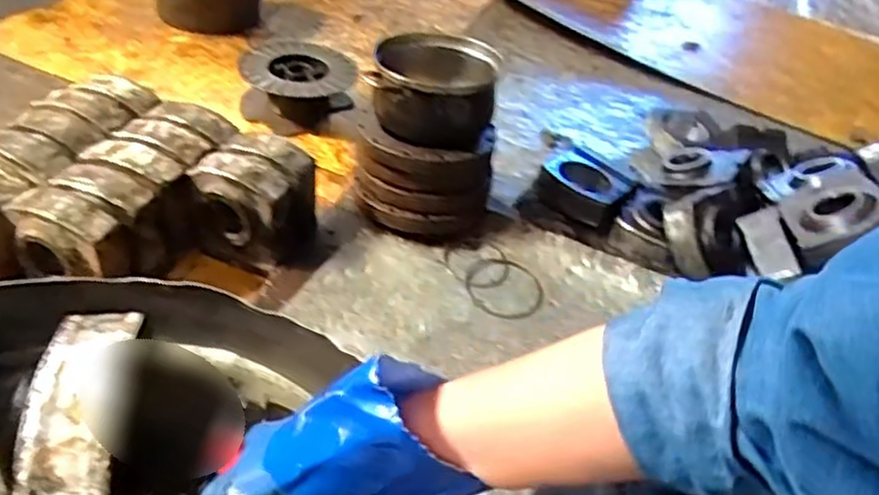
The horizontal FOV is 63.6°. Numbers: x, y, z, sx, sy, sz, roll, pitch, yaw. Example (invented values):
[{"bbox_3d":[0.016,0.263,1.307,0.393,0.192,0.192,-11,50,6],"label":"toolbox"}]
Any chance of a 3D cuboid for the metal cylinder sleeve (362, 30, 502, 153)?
[{"bbox_3d":[-0.014,-0.282,1.250,0.213,0.120,0.223,15,40,3],"label":"metal cylinder sleeve"}]

